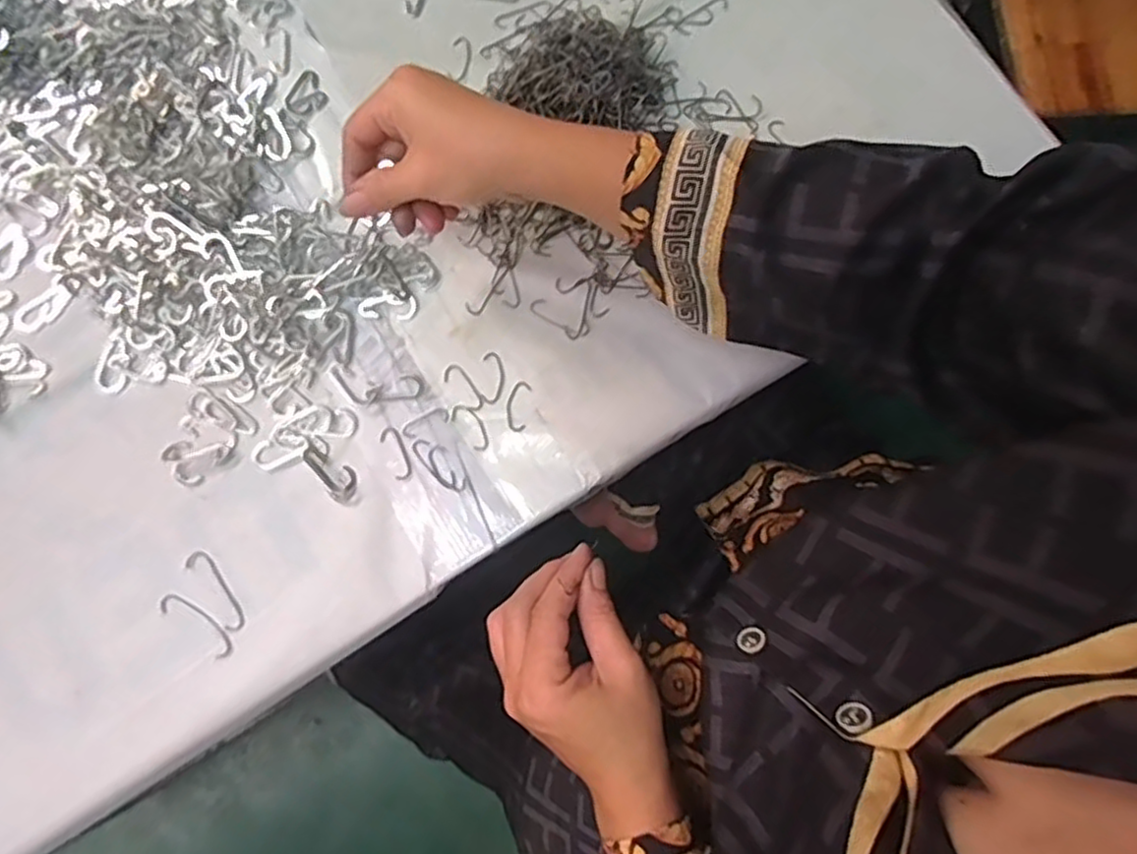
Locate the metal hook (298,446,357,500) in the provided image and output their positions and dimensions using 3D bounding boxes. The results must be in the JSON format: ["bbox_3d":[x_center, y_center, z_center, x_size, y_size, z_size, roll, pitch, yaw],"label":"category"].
[{"bbox_3d":[-0.145,0.026,0.426,0.019,0.006,0.041,-41,82,-7],"label":"metal hook"}]

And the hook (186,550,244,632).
[{"bbox_3d":[-0.209,0.097,0.416,0.013,0.004,0.054,-37,82,-7],"label":"hook"}]

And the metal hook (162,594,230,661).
[{"bbox_3d":[-0.219,0.116,0.412,0.052,0.004,0.015,37,82,6],"label":"metal hook"}]

